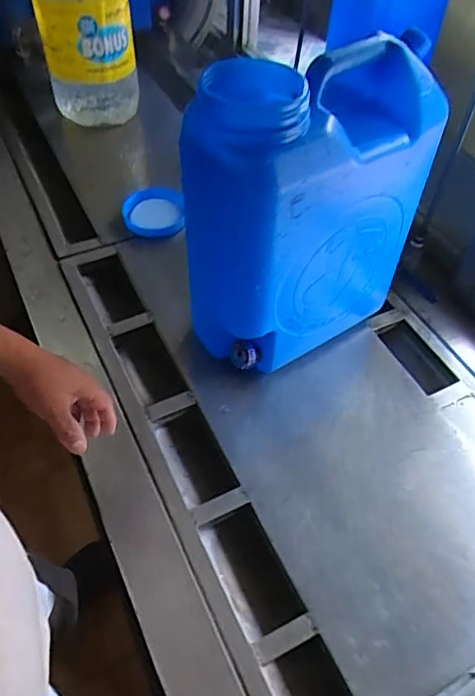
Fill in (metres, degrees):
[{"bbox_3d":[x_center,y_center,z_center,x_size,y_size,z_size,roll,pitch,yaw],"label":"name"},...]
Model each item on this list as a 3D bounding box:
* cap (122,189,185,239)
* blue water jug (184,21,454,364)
[{"bbox_3d":[-0.169,-0.273,1.062,0.122,0.031,0.115,2,52,-2],"label":"cap"},{"bbox_3d":[0.094,-0.176,0.730,0.311,0.391,0.158,-30,59,-24],"label":"blue water jug"}]

